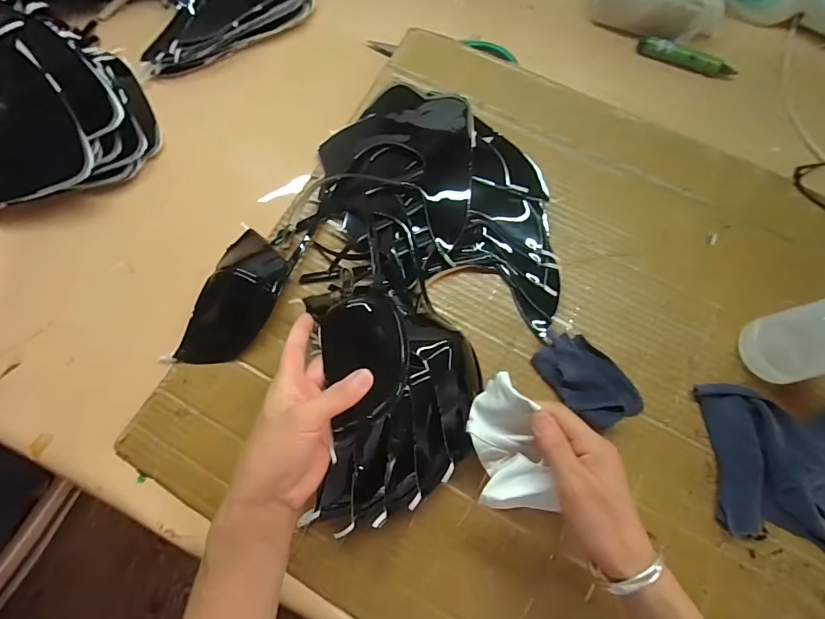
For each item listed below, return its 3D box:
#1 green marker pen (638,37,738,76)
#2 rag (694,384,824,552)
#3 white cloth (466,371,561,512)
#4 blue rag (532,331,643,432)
[{"bbox_3d":[0.336,-0.309,0.535,0.113,0.016,0.016,24,75,9],"label":"green marker pen"},{"bbox_3d":[0.348,0.140,0.388,0.155,0.026,0.126,6,73,4],"label":"rag"},{"bbox_3d":[0.076,0.107,0.358,0.050,0.055,0.102,-6,72,0],"label":"white cloth"},{"bbox_3d":[0.169,0.067,0.419,0.064,0.018,0.097,-32,74,-8],"label":"blue rag"}]

